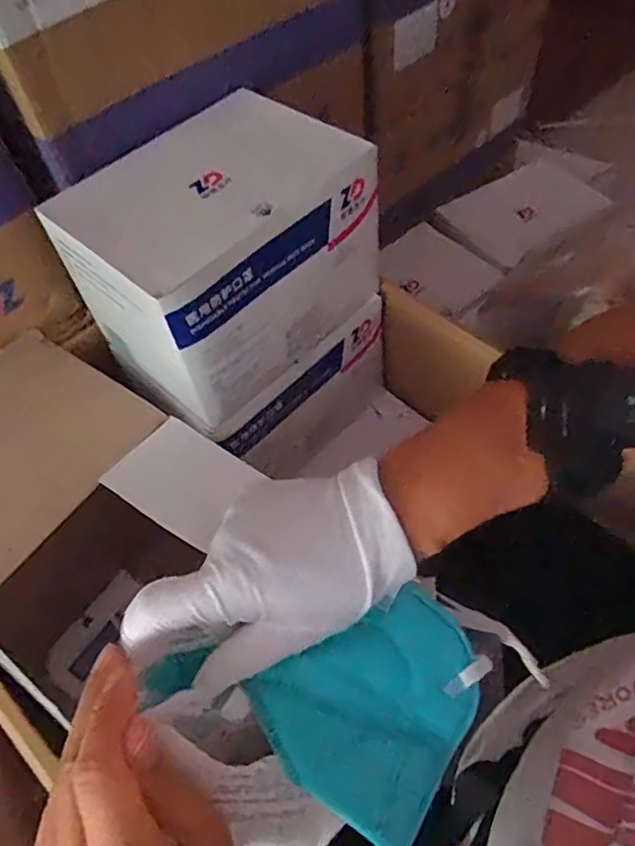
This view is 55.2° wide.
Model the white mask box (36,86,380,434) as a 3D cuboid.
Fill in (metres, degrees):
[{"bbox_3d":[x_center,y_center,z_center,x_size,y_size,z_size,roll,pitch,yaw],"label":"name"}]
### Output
[{"bbox_3d":[-0.092,-0.173,0.636,0.196,0.178,0.266,36,65,24],"label":"white mask box"}]

